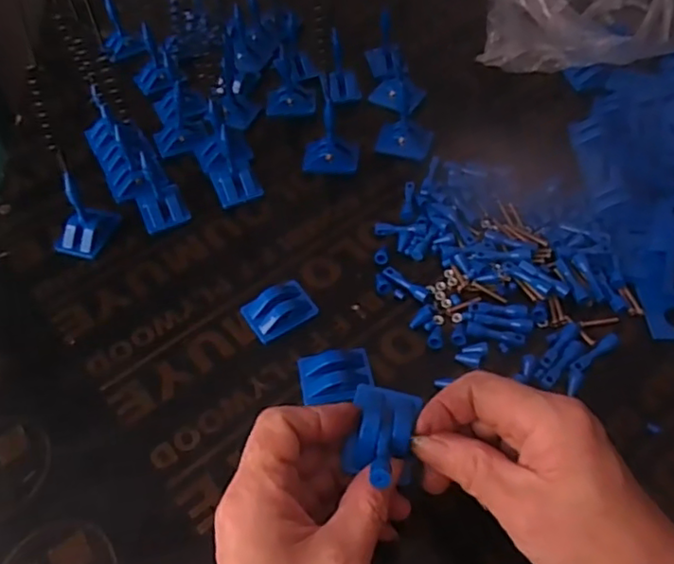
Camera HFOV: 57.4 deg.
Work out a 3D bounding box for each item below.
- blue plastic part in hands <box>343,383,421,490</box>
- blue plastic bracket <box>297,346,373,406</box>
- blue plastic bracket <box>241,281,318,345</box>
[{"bbox_3d":[0.020,0.070,0.292,0.030,0.024,0.049,10,54,12],"label":"blue plastic part in hands"},{"bbox_3d":[-0.001,0.058,0.379,0.043,0.011,0.034,-11,53,-4],"label":"blue plastic bracket"},{"bbox_3d":[-0.039,0.018,0.411,0.044,0.007,0.035,-29,56,-17],"label":"blue plastic bracket"}]

